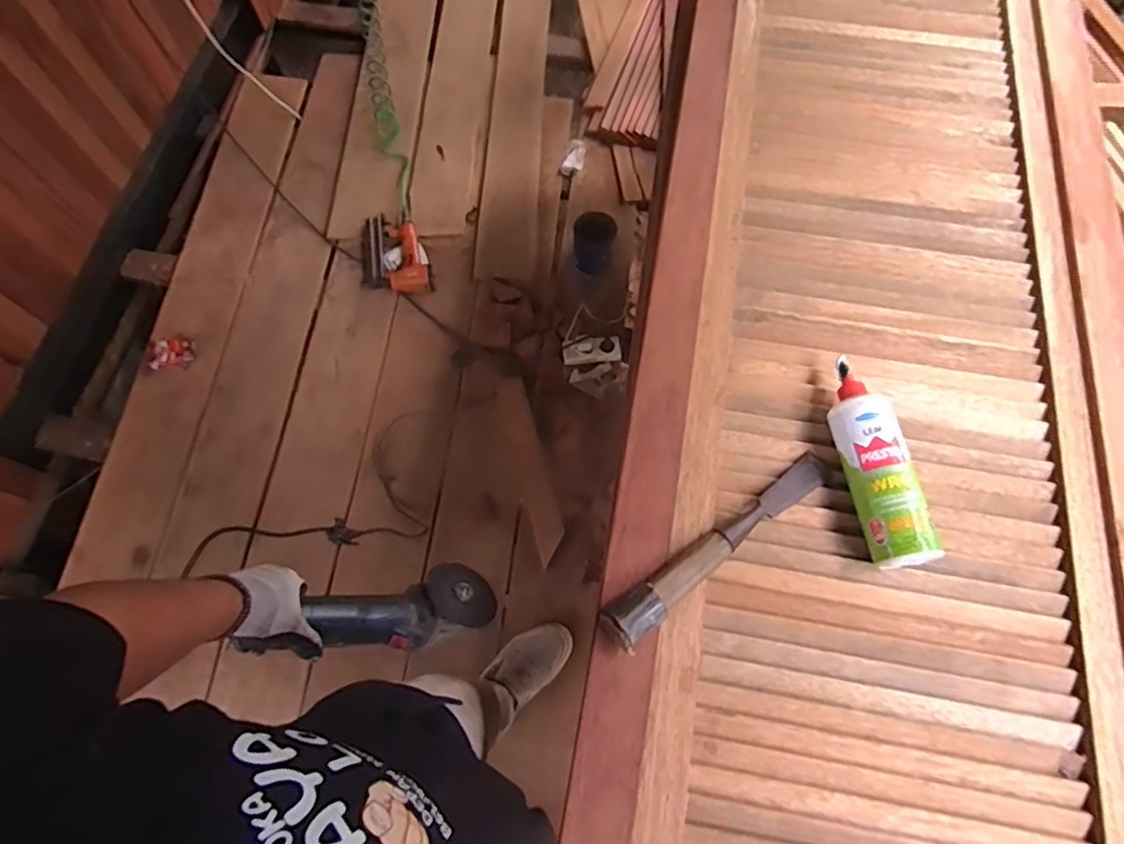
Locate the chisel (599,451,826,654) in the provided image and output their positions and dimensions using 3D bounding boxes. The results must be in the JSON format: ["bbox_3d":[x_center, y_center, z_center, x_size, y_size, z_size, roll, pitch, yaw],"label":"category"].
[{"bbox_3d":[0.170,0.132,0.678,0.310,0.038,0.042,-33,73,-22],"label":"chisel"}]

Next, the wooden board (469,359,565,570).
[{"bbox_3d":[-0.087,0.063,1.474,0.096,0.032,0.506,-20,71,-6],"label":"wooden board"}]

